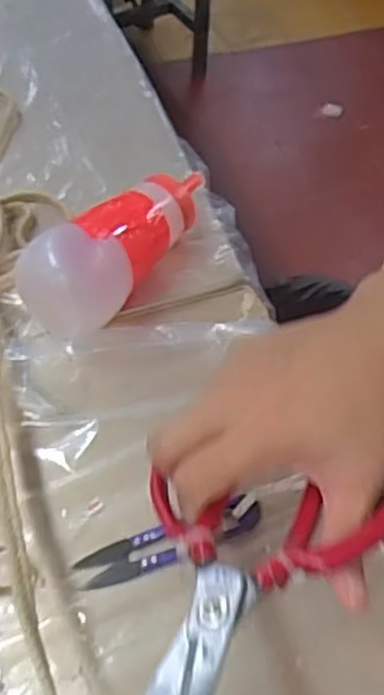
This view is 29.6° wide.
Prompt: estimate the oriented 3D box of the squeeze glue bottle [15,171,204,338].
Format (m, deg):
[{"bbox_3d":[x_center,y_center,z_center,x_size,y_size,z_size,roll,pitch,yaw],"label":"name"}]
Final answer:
[{"bbox_3d":[-0.044,-0.072,0.478,0.051,0.061,0.165,28,57,18],"label":"squeeze glue bottle"}]

